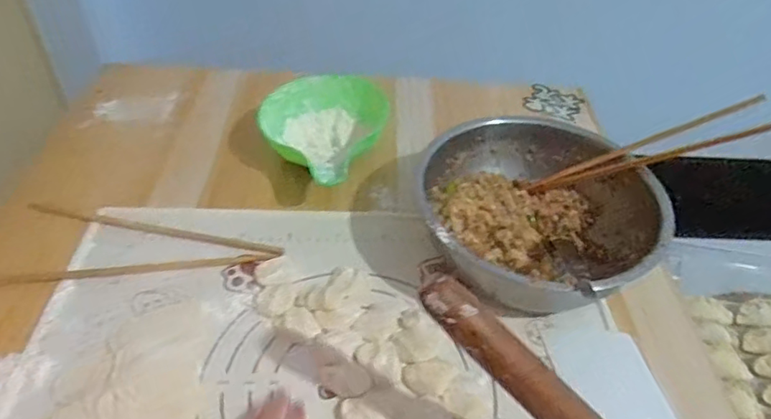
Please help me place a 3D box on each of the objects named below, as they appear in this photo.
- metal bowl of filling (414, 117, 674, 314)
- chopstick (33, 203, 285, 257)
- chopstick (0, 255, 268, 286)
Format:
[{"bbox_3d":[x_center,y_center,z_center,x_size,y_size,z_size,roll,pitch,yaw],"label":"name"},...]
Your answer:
[{"bbox_3d":[0.143,0.000,0.555,0.223,0.082,0.201,3,42,-1],"label":"metal bowl of filling"},{"bbox_3d":[-0.228,0.020,0.561,0.258,0.006,0.011,9,42,6],"label":"chopstick"},{"bbox_3d":[-0.237,0.055,0.525,0.241,0.007,0.013,-5,43,-10],"label":"chopstick"}]

